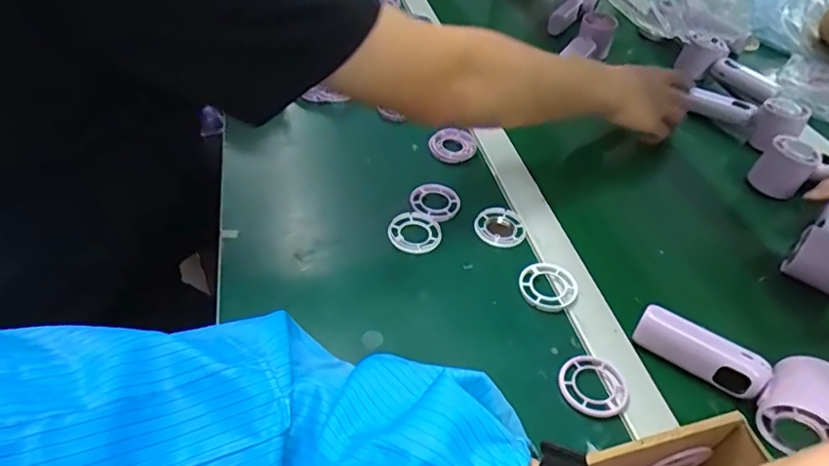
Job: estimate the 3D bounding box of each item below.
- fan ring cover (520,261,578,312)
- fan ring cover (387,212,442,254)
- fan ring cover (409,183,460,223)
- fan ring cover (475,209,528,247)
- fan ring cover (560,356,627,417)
[{"bbox_3d":[0.125,0.049,0.508,0.053,0.006,0.053,19,47,14],"label":"fan ring cover"},{"bbox_3d":[0.001,-0.001,0.548,0.052,0.008,0.049,13,46,9],"label":"fan ring cover"},{"bbox_3d":[0.023,-0.035,0.586,0.050,0.005,0.051,29,50,22],"label":"fan ring cover"},{"bbox_3d":[0.090,-0.007,0.567,0.052,0.005,0.053,7,46,3],"label":"fan ring cover"},{"bbox_3d":[0.143,0.122,0.438,0.052,0.012,0.054,11,46,7],"label":"fan ring cover"}]

